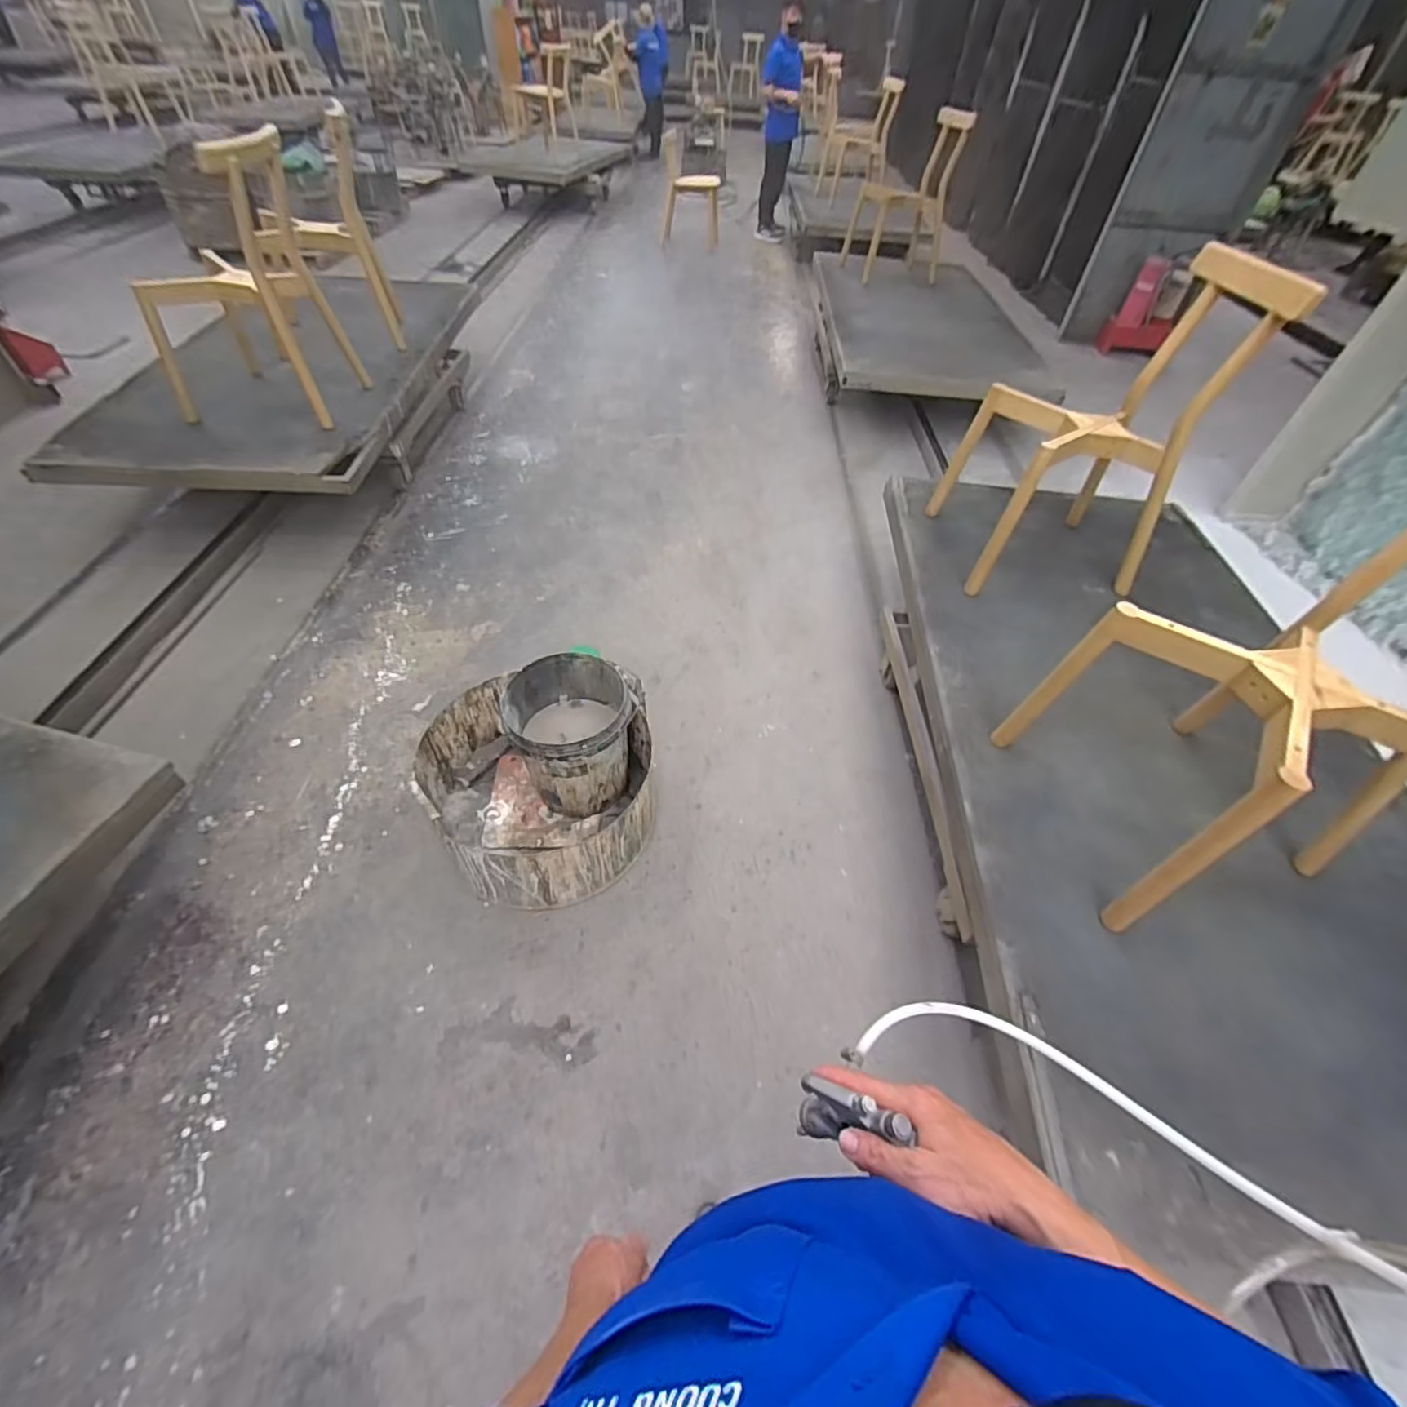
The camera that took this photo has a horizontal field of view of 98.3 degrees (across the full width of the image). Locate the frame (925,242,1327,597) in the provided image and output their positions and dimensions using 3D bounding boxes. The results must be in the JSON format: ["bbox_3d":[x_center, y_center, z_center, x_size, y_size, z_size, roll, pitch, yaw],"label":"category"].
[{"bbox_3d":[0.990,-0.715,1.566,0.508,0.774,0.452,7,49,1],"label":"frame"}]

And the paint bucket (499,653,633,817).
[{"bbox_3d":[-0.343,0.091,1.613,0.298,0.313,0.304,2,49,-3],"label":"paint bucket"}]

